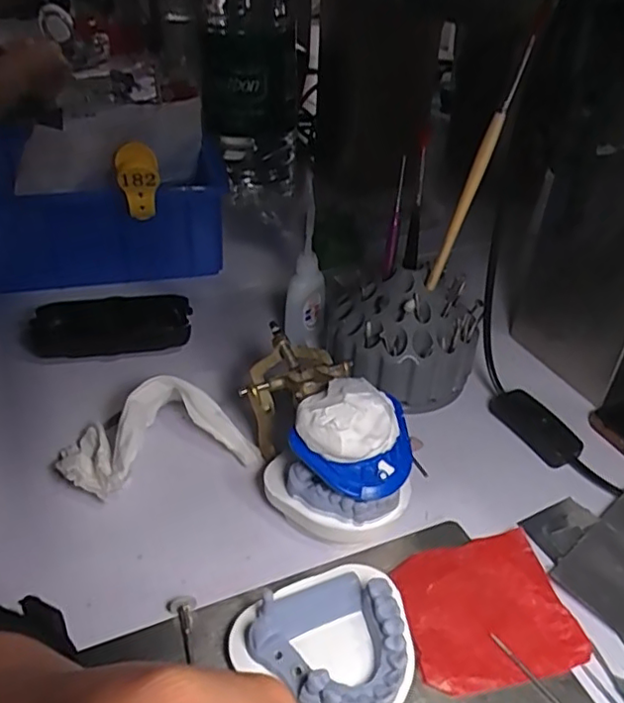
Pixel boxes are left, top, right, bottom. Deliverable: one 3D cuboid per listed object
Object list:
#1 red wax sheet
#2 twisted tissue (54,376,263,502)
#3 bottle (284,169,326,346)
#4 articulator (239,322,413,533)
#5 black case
[{"bbox_3d":[0.083,0.125,0.297,0.079,0.004,0.071,-7,40,-13],"label":"red wax sheet"},{"bbox_3d":[-0.093,0.053,0.358,0.099,0.042,0.081,-25,45,-35],"label":"twisted tissue"},{"bbox_3d":[-0.002,-0.062,0.454,0.029,0.124,0.029,7,35,3],"label":"bottle"},{"bbox_3d":[0.007,0.041,0.342,0.073,0.083,0.114,-5,36,-13],"label":"articulator"},{"bbox_3d":[-0.154,-0.021,0.465,0.118,0.027,0.042,-3,36,-11],"label":"black case"}]

